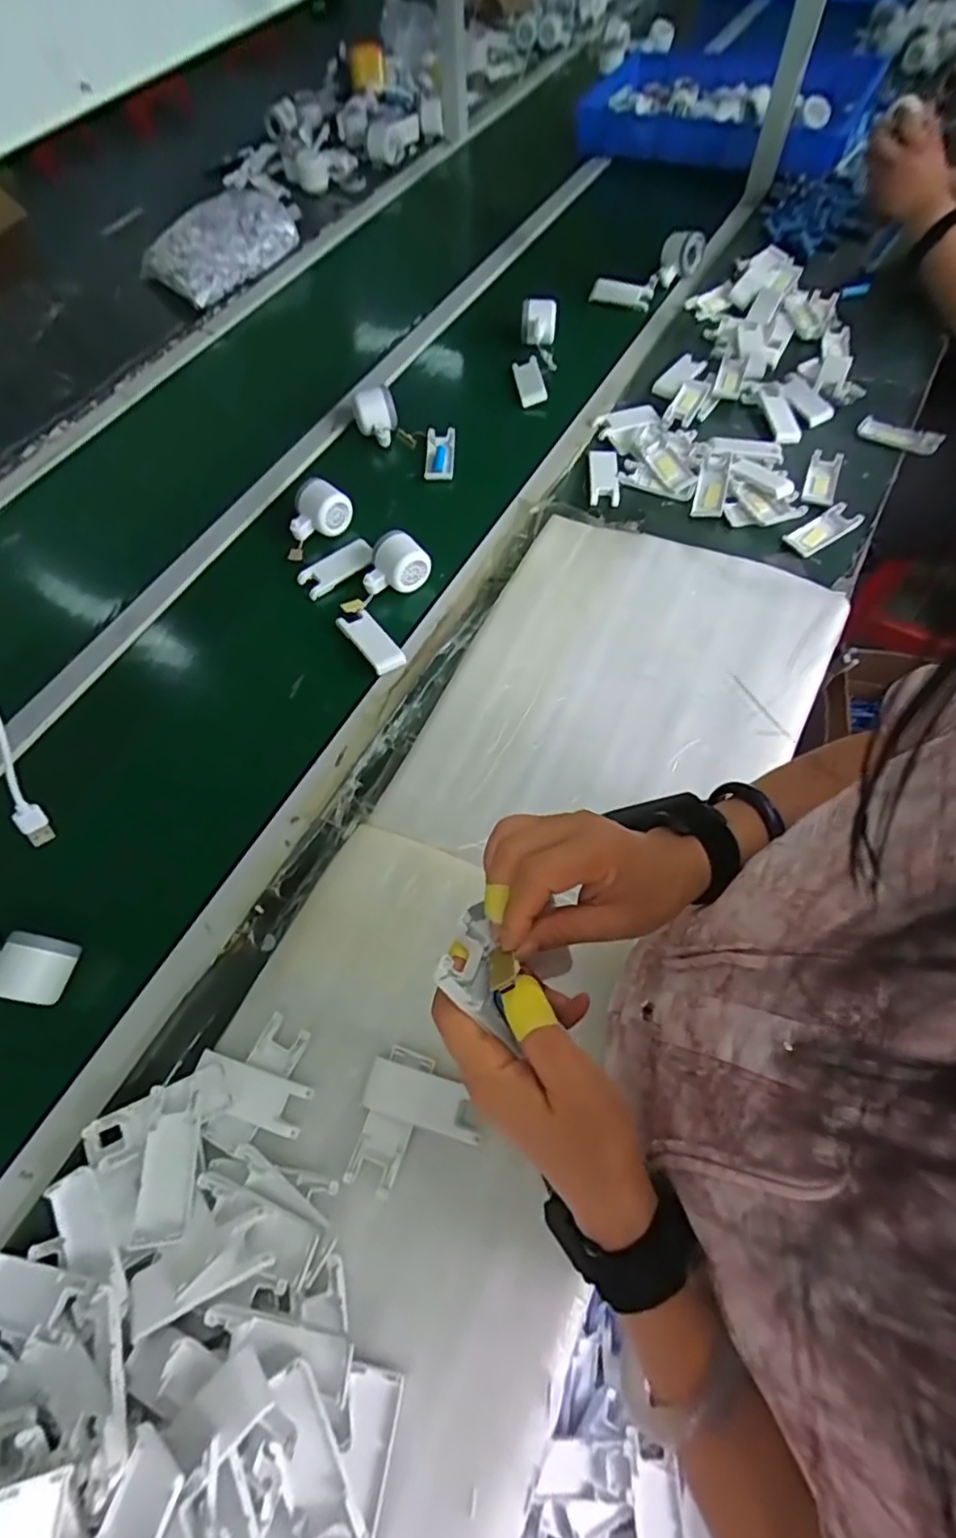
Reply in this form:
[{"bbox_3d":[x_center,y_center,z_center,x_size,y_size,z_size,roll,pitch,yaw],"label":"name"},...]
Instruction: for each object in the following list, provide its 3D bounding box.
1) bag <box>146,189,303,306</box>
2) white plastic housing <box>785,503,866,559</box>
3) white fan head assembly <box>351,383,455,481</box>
[{"bbox_3d":[-0.476,-0.973,1.125,0.167,0.075,0.264,37,69,19],"label":"bag"},{"bbox_3d":[0.459,-0.317,0.804,0.105,0.015,0.041,-30,65,-13],"label":"white plastic housing"},{"bbox_3d":[-0.096,-0.496,0.874,0.174,0.074,0.091,37,70,18],"label":"white fan head assembly"}]

